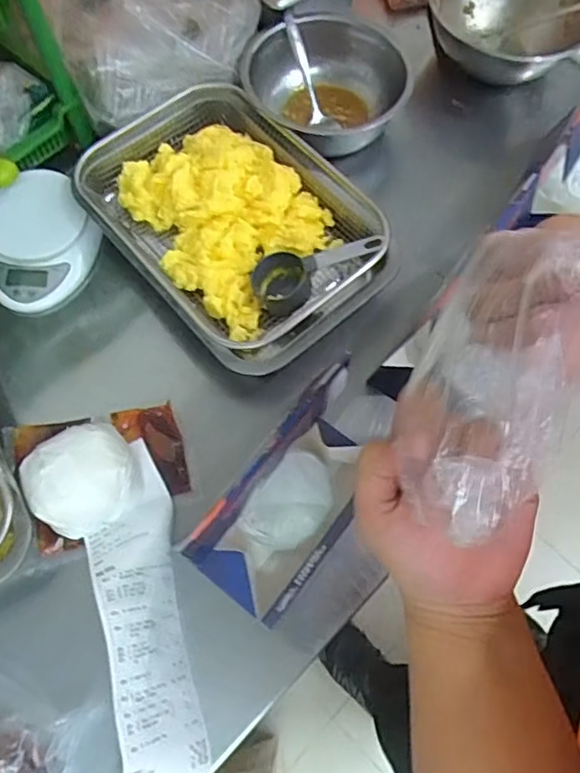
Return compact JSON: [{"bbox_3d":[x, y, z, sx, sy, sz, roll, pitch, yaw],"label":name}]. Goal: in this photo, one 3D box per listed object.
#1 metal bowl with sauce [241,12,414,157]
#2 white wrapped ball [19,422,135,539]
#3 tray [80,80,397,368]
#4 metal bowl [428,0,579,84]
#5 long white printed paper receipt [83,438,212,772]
[{"bbox_3d":[0.038,-0.341,0.683,0.183,0.074,0.161,-37,72,-14],"label":"metal bowl with sauce"},{"bbox_3d":[-0.178,0.076,0.505,0.087,0.056,0.081,0,67,0],"label":"white wrapped ball"},{"bbox_3d":[-0.063,-0.170,0.614,0.214,0.060,0.310,-40,73,-15],"label":"tray"},{"bbox_3d":[0.264,-0.433,0.710,0.196,0.077,0.194,0,67,0],"label":"metal bowl"},{"bbox_3d":[-0.124,0.178,0.479,0.052,0.082,0.278,-27,64,28],"label":"long white printed paper receipt"}]

